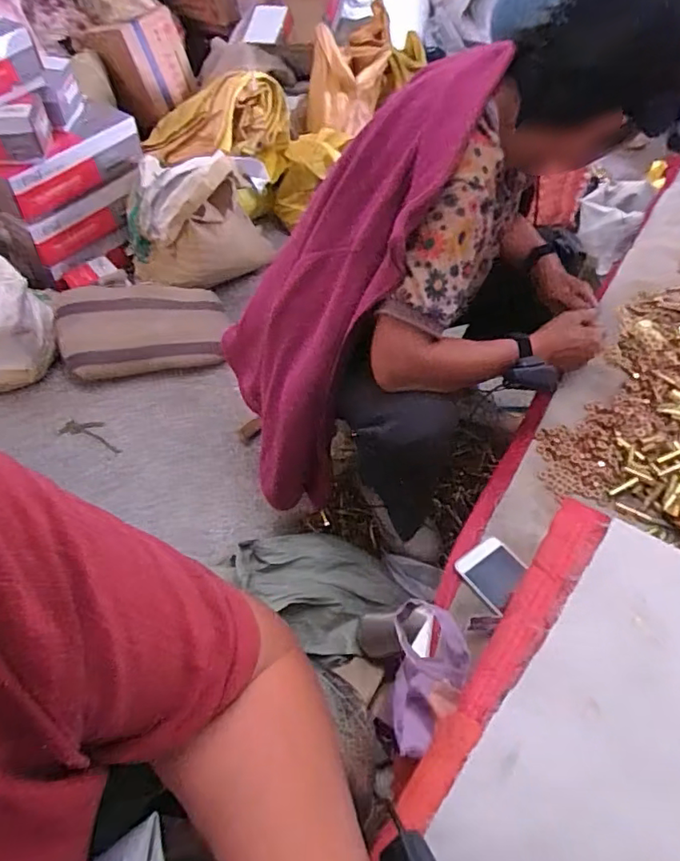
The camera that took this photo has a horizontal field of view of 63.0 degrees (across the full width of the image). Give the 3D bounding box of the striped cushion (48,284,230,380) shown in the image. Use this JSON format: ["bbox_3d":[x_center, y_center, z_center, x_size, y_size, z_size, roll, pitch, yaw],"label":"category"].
[{"bbox_3d":[-0.510,-0.269,1.436,0.424,0.111,0.233,-7,52,-7],"label":"striped cushion"}]

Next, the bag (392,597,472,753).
[{"bbox_3d":[0.081,0.225,0.508,0.059,0.076,0.137,7,51,3],"label":"bag"}]

